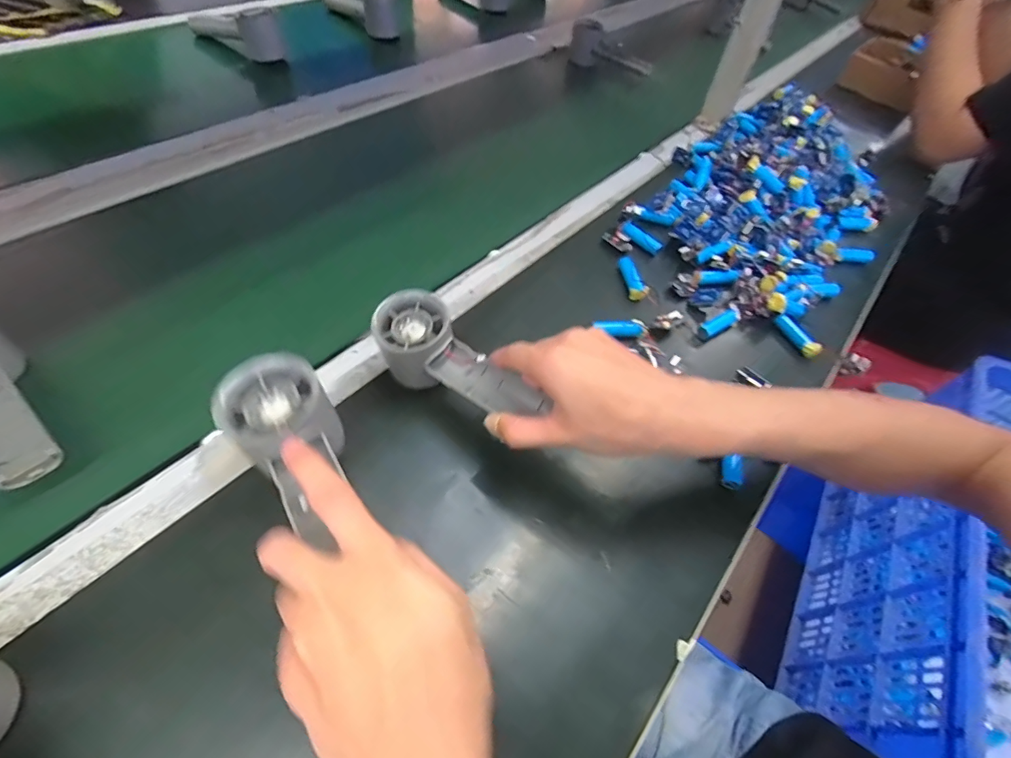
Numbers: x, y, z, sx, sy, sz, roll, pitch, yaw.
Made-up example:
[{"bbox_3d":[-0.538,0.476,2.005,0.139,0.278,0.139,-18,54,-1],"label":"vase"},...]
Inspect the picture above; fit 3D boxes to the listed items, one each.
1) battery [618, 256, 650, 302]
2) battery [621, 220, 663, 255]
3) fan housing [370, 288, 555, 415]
[{"bbox_3d":[0.135,-0.108,0.492,0.015,0.018,0.058,-1,55,-10],"label":"battery"},{"bbox_3d":[0.157,-0.164,0.534,0.052,0.012,0.017,37,58,0],"label":"battery"},{"bbox_3d":[-0.039,-0.008,0.359,0.142,0.051,0.054,34,58,7],"label":"fan housing"}]

